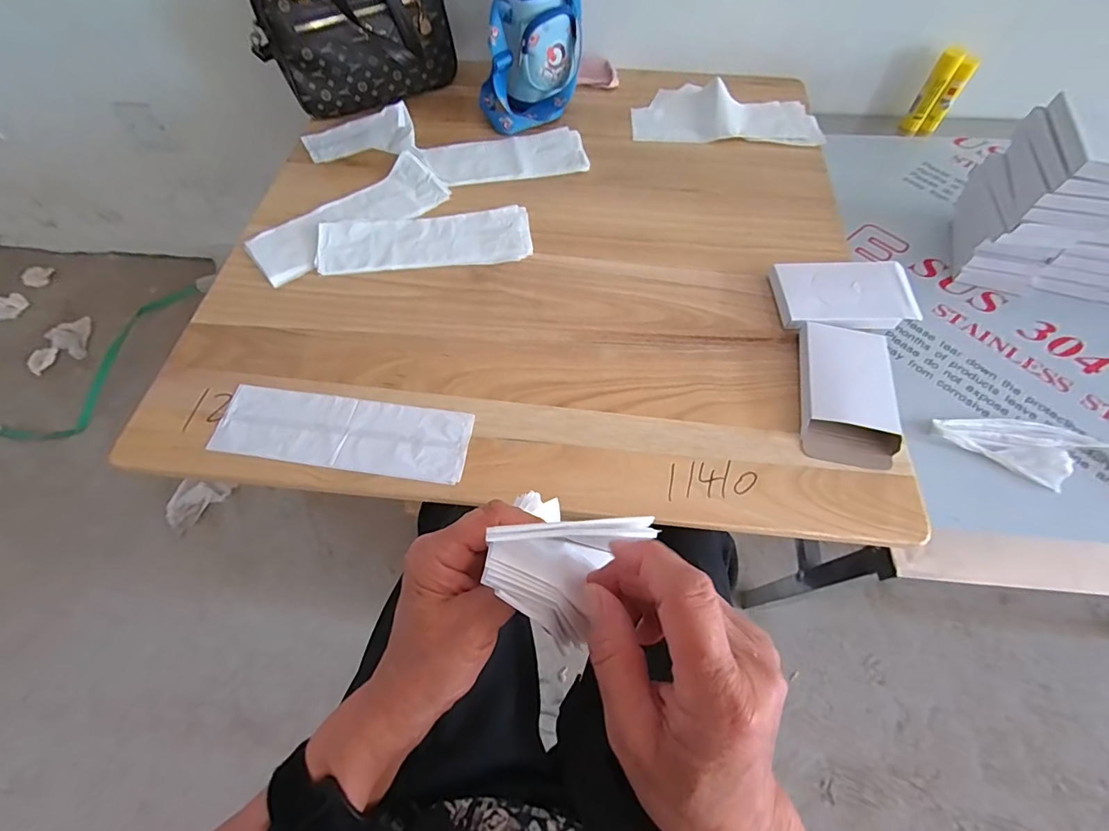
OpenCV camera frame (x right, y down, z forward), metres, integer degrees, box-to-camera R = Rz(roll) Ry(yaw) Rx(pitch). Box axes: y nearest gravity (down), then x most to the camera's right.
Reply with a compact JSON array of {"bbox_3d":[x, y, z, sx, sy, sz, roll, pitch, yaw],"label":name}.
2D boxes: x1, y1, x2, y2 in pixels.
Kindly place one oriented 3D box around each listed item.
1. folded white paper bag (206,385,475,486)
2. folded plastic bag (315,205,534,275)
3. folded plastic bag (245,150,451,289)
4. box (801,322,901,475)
[{"bbox_3d":[-0.210,0.016,0.478,0.248,0.010,0.077,8,63,3],"label":"folded white paper bag"},{"bbox_3d":[-0.161,-0.219,0.600,0.258,0.008,0.090,-8,63,-5],"label":"folded plastic bag"},{"bbox_3d":[-0.263,-0.258,0.611,0.252,0.018,0.089,-35,69,-18],"label":"folded plastic bag"},{"bbox_3d":[0.300,-0.023,0.488,0.088,0.023,0.150,11,63,4],"label":"box"}]

